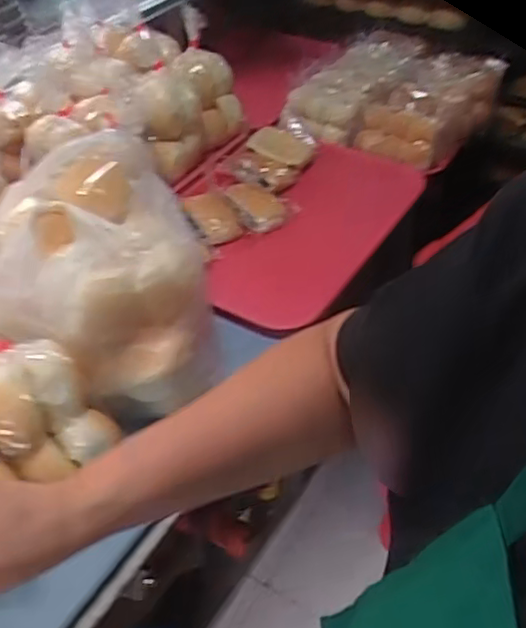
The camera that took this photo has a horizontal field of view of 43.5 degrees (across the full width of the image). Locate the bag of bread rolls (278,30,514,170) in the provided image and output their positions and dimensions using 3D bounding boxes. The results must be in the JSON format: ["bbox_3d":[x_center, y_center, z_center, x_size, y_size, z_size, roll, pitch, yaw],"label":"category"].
[{"bbox_3d":[0.243,-0.387,1.143,0.298,0.069,0.378,22,48,25],"label":"bag of bread rolls"}]

